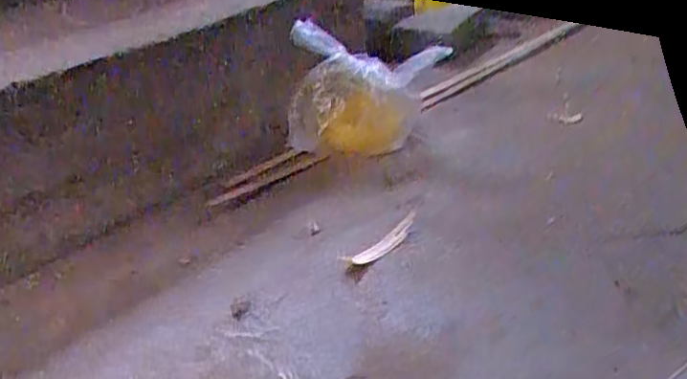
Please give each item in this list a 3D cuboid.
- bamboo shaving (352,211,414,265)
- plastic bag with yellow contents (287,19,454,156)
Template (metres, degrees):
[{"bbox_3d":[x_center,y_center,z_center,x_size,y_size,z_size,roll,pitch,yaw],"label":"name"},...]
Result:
[{"bbox_3d":[0.051,0.055,0.678,0.100,0.011,0.022,-31,38,-33],"label":"bamboo shaving"},{"bbox_3d":[0.026,-0.138,0.838,0.207,0.161,0.110,-8,31,0],"label":"plastic bag with yellow contents"}]

